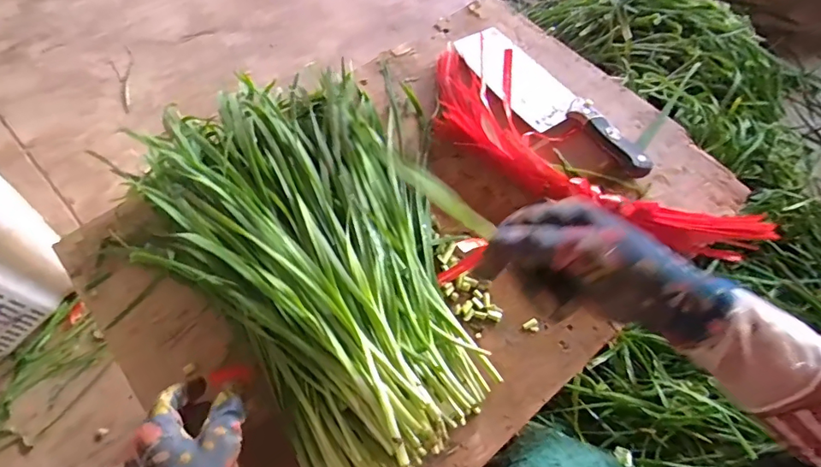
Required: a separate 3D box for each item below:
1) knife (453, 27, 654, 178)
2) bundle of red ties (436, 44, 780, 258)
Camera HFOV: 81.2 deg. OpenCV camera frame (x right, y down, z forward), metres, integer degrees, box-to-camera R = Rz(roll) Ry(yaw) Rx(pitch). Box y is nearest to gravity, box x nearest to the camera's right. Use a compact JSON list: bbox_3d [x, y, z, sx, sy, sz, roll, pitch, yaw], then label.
[{"bbox_3d":[0.157,-0.165,0.579,0.080,0.022,0.292,-29,63,-14],"label":"knife"},{"bbox_3d":[0.172,-0.092,0.514,0.408,0.062,0.141,34,66,19],"label":"bundle of red ties"}]

